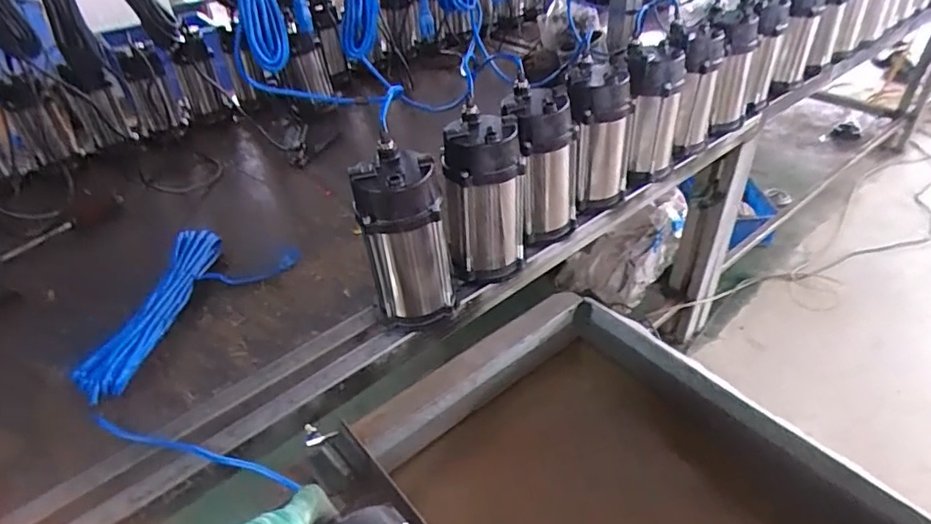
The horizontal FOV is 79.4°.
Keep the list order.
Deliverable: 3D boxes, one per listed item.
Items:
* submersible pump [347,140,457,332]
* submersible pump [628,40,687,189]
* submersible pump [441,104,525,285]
[{"bbox_3d":[-0.089,-0.029,0.848,0.120,0.253,0.109,-12,41,-8],"label":"submersible pump"},{"bbox_3d":[0.379,-0.300,1.152,0.112,0.252,0.127,8,40,14],"label":"submersible pump"},{"bbox_3d":[0.034,-0.098,0.928,0.122,0.253,0.123,1,41,7],"label":"submersible pump"}]

